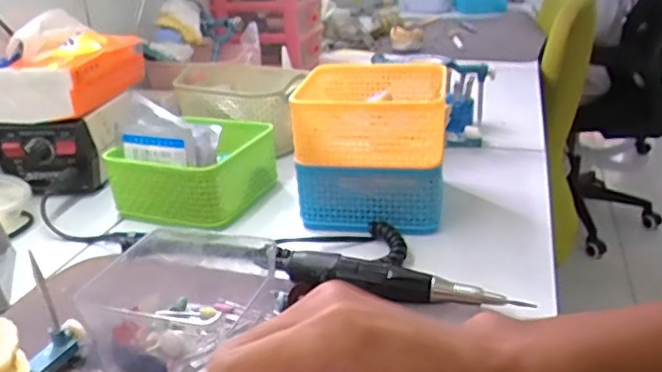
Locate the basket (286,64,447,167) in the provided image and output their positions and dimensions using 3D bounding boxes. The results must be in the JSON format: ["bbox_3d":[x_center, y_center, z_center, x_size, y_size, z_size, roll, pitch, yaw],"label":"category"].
[{"bbox_3d":[0.034,-0.069,0.545,0.137,0.056,0.142,0,24,7],"label":"basket"}]

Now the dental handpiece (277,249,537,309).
[{"bbox_3d":[0.047,0.070,0.423,0.181,0.021,0.024,5,26,18],"label":"dental handpiece"}]

